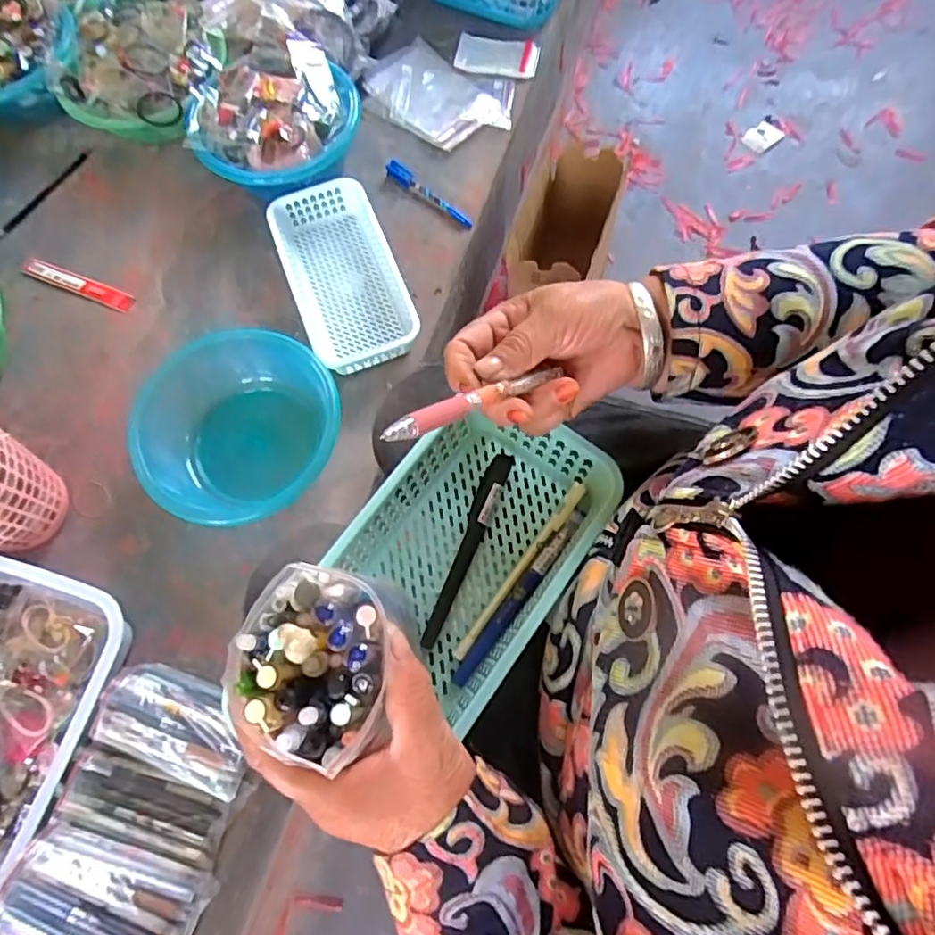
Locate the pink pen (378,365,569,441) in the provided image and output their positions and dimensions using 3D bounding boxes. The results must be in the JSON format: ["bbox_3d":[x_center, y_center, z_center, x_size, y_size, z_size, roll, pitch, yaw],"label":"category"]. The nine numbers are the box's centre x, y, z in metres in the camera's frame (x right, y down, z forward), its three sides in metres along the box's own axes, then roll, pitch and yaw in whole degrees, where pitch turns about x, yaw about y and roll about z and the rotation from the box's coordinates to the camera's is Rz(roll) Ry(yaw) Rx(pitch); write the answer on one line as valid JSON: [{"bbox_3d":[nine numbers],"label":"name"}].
[{"bbox_3d":[0.007,-0.034,0.298,0.124,0.007,0.012,-25,67,-43],"label":"pink pen"}]

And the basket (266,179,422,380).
[{"bbox_3d":[-0.156,-0.244,0.764,0.136,0.047,0.267,-22,71,-5],"label":"basket"}]

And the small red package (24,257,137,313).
[{"bbox_3d":[-0.523,-0.247,0.803,0.171,0.004,0.027,22,73,10],"label":"small red package"}]

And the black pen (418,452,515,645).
[{"bbox_3d":[0.000,0.053,0.410,0.016,0.016,0.141,20,73,10],"label":"black pen"}]

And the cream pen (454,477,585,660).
[{"bbox_3d":[0.037,0.067,0.403,0.009,0.006,0.143,34,76,14],"label":"cream pen"}]

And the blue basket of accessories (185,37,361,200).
[{"bbox_3d":[-0.264,-0.476,0.826,0.211,0.081,0.235,8,70,7],"label":"blue basket of accessories"}]

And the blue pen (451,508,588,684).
[{"bbox_3d":[0.035,0.083,0.394,0.011,0.011,0.137,36,76,14],"label":"blue pen"}]

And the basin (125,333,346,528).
[{"bbox_3d":[-0.252,-0.040,0.676,0.202,0.085,0.220,-1,70,3],"label":"basin"}]

